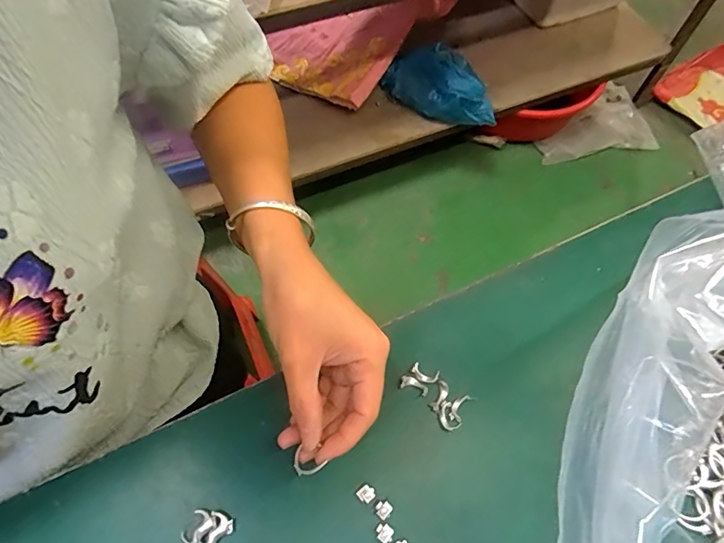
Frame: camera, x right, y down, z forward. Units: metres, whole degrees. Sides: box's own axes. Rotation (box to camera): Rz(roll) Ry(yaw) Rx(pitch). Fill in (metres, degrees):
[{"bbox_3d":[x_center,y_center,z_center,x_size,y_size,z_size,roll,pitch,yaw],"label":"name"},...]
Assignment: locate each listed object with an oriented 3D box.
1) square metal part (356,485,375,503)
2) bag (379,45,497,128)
[{"bbox_3d":[0.003,0.136,0.280,0.010,0.004,0.009,-37,70,-18],"label":"square metal part"},{"bbox_3d":[0.186,-0.432,1.065,0.286,0.110,0.129,37,68,16],"label":"bag"}]

